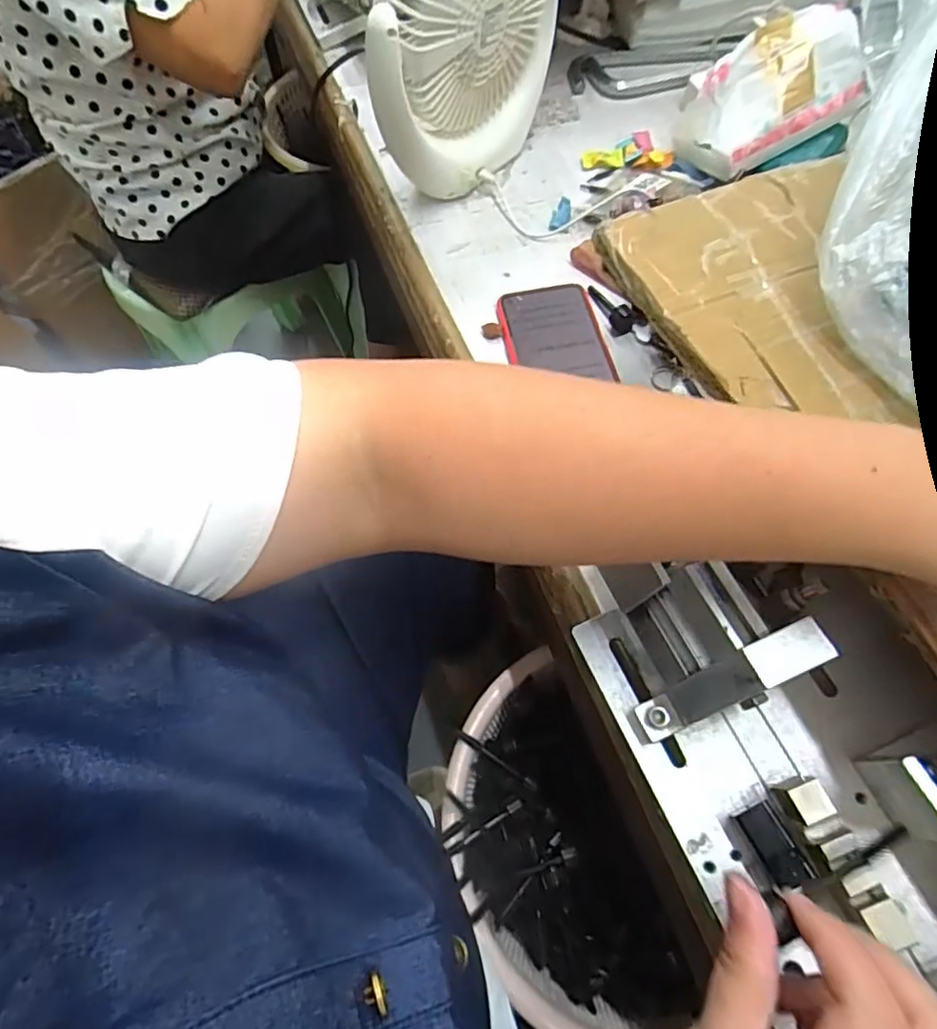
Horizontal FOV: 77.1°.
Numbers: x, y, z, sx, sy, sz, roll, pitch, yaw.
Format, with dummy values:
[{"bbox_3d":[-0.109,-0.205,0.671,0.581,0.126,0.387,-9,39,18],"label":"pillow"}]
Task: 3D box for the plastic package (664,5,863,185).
[{"bbox_3d":[0.267,-0.376,0.531,0.161,0.054,0.098,-25,93,12],"label":"plastic package"}]

